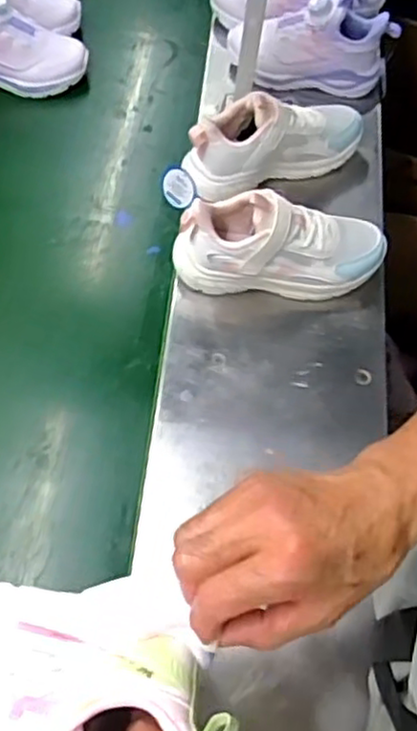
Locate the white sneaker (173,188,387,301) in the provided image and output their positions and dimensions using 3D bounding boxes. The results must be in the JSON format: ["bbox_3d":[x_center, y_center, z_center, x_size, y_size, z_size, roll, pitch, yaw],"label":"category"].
[{"bbox_3d":[0.078,-0.126,0.739,0.225,0.118,0.071,1,64,-4],"label":"white sneaker"}]

